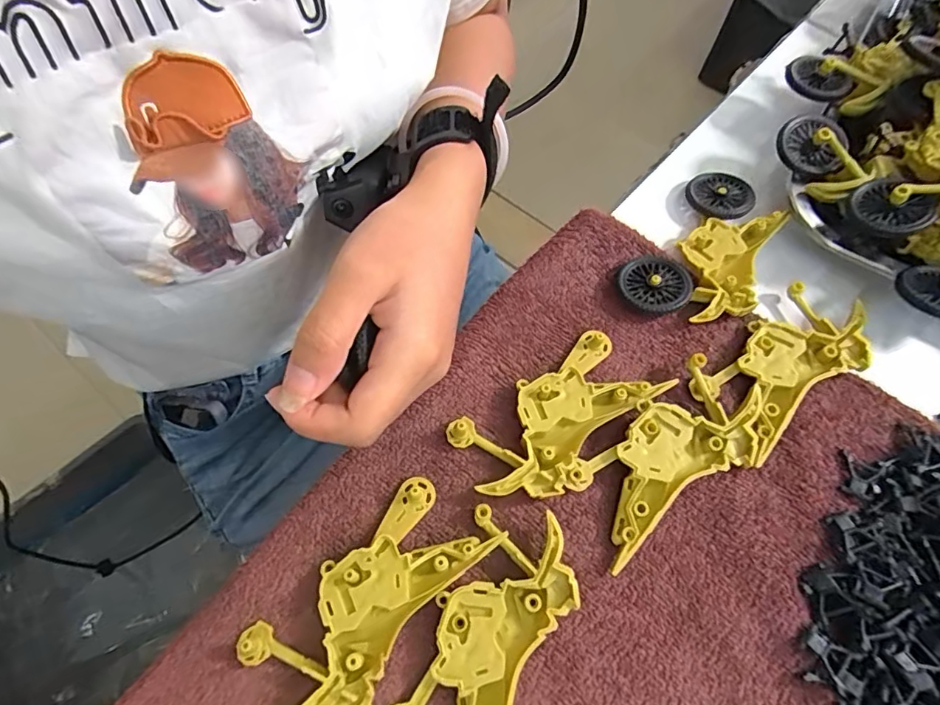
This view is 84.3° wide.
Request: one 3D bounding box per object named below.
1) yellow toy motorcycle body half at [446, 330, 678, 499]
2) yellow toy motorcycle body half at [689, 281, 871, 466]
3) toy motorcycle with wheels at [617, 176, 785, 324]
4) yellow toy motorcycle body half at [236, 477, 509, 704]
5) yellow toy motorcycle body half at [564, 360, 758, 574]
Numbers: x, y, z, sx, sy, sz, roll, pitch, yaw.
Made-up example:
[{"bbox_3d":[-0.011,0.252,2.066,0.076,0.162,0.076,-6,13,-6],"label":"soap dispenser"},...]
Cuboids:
[{"bbox_3d":[0.042,0.029,0.246,0.097,0.010,0.051,-33,70,-15],"label":"yellow toy motorcycle body half"},{"bbox_3d":[0.157,0.006,0.260,0.098,0.011,0.047,-36,71,-16],"label":"yellow toy motorcycle body half"},{"bbox_3d":[0.134,-0.058,0.289,0.061,0.012,0.114,35,69,14],"label":"toy motorcycle with wheels"},{"bbox_3d":[-0.040,0.099,0.211,0.050,0.010,0.098,42,71,16],"label":"yellow toy motorcycle body half"},{"bbox_3d":[0.093,0.045,0.239,0.102,0.014,0.047,-35,71,-16],"label":"yellow toy motorcycle body half"}]

